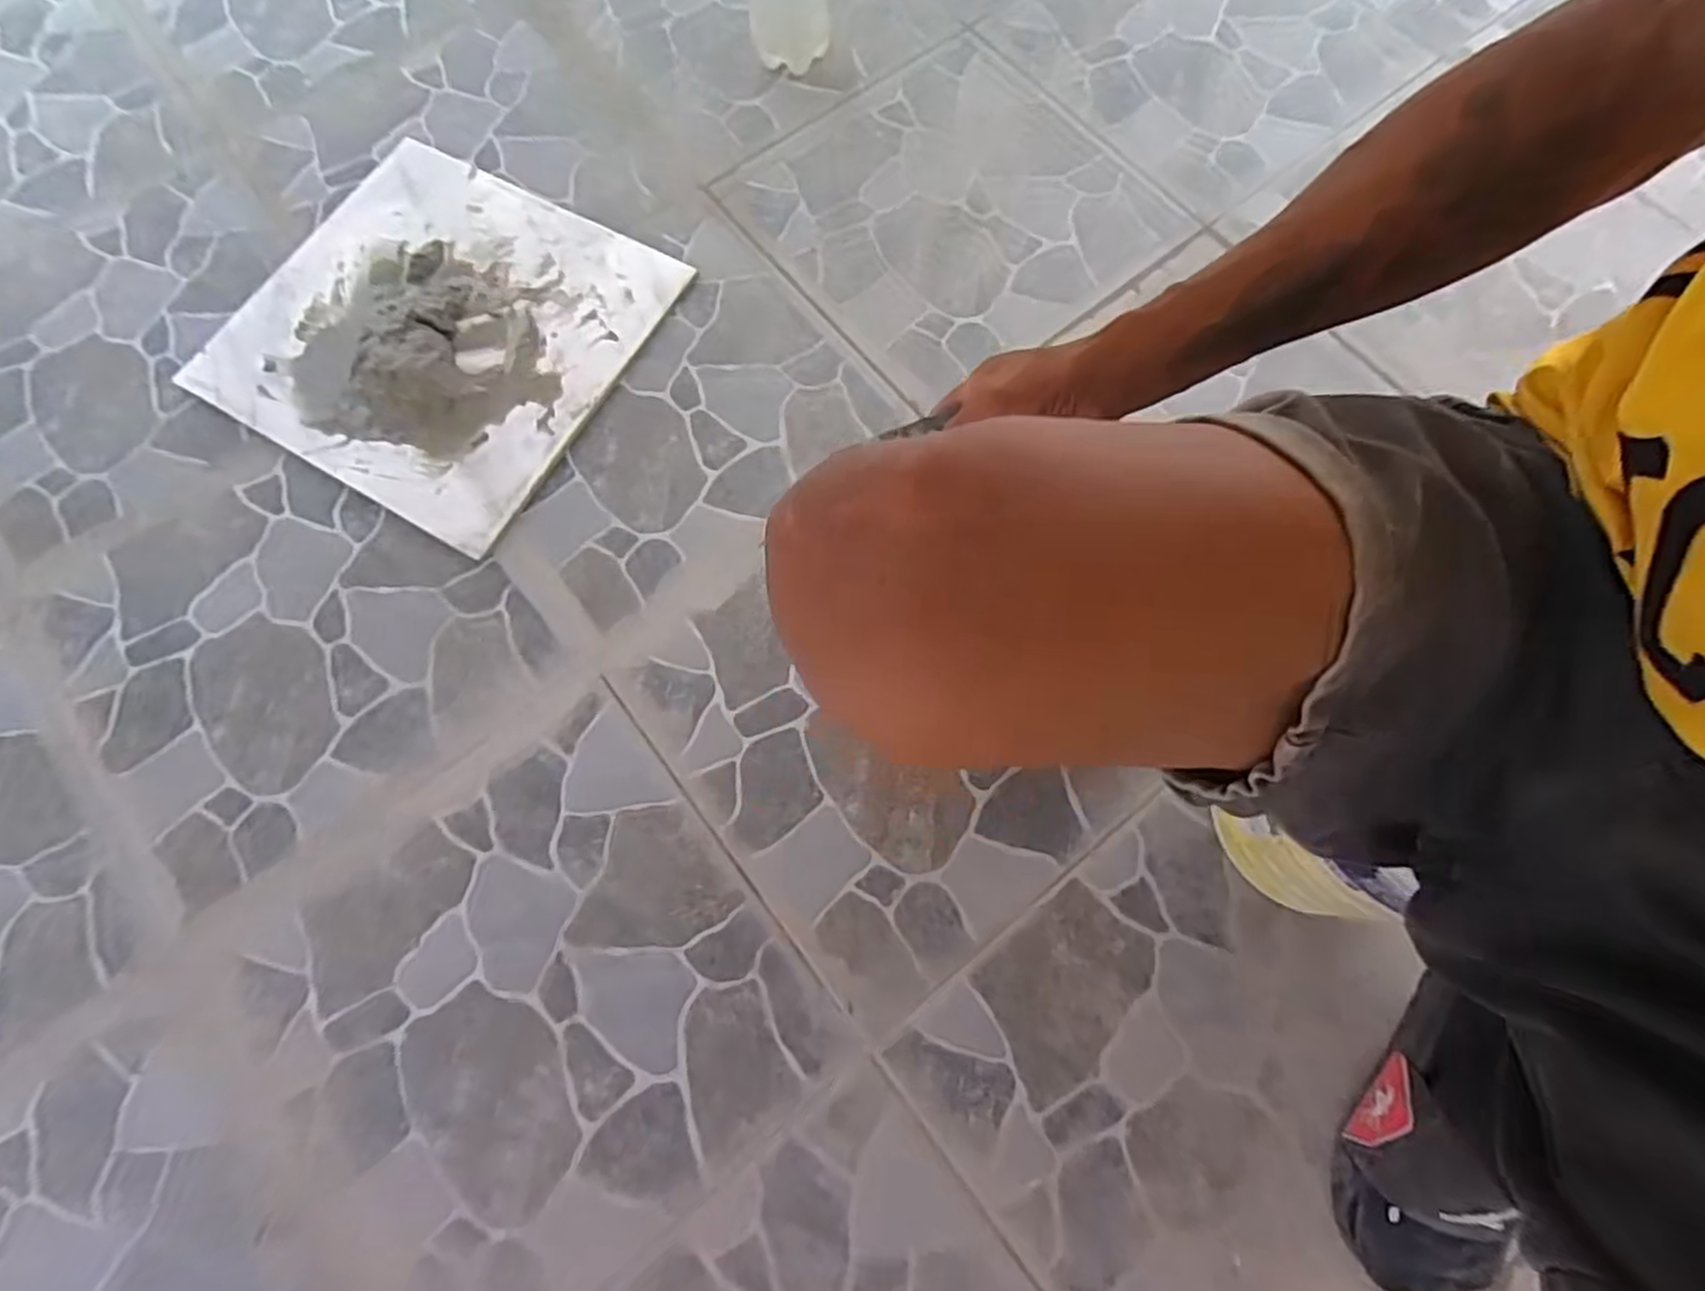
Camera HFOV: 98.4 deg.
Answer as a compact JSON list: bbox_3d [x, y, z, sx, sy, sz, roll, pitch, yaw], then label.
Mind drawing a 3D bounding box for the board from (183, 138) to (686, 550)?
[{"bbox_3d":[-0.427,-0.336,0.758,0.381,0.034,0.375,29,77,7],"label":"board"}]

